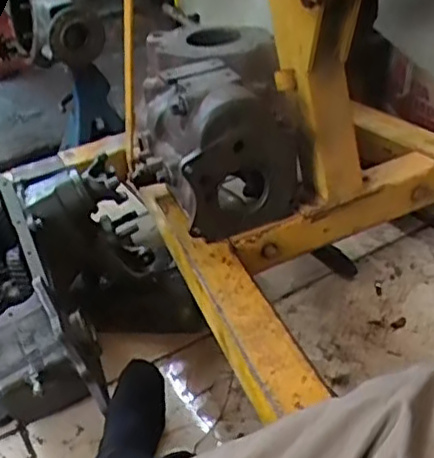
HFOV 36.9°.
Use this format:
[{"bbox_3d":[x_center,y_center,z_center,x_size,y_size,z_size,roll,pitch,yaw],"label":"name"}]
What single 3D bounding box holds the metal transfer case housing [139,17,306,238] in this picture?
[{"bbox_3d":[-0.002,-0.198,1.102,0.228,0.208,0.441,-10,34,-6],"label":"metal transfer case housing"}]

